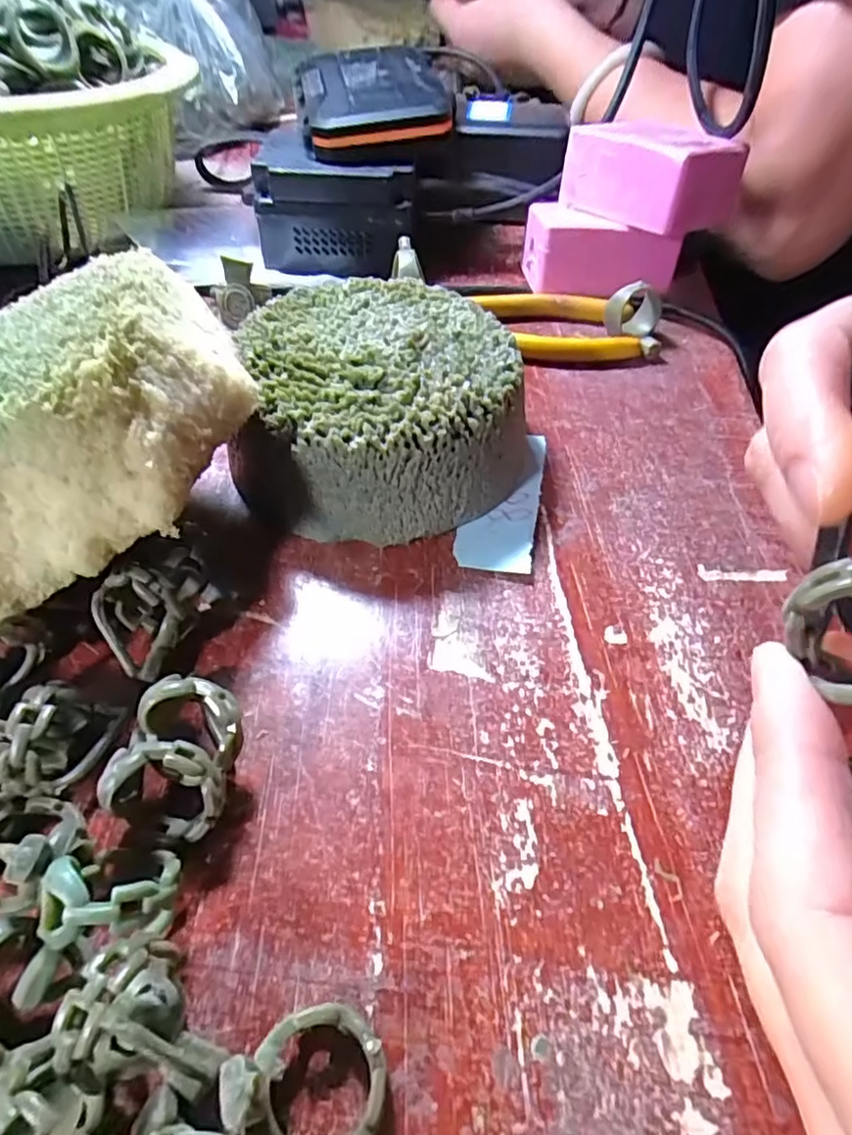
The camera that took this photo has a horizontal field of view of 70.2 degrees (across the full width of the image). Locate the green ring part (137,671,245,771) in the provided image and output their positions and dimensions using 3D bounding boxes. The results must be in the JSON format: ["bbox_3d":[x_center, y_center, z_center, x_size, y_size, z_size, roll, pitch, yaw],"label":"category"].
[{"bbox_3d":[-0.056,0.041,0.152,0.026,0.023,0.017,12,51,8],"label":"green ring part"}]

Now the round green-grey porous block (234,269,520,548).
[{"bbox_3d":[-0.013,-0.060,0.220,0.095,0.045,0.096,1,52,-1],"label":"round green-grey porous block"}]

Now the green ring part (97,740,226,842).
[{"bbox_3d":[-0.059,0.052,0.142,0.026,0.022,0.017,7,51,4],"label":"green ring part"}]

